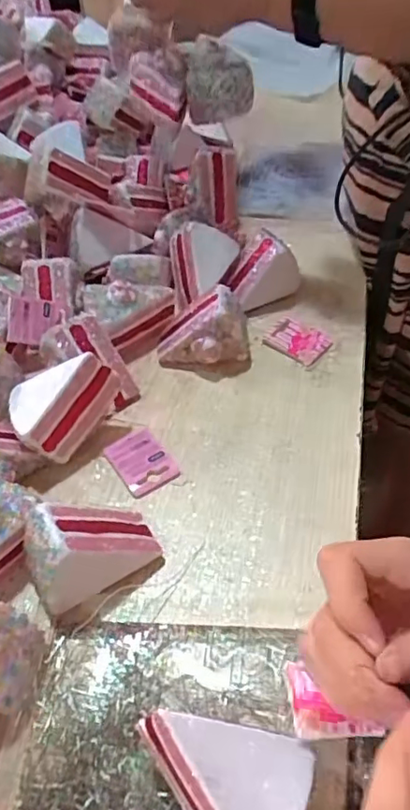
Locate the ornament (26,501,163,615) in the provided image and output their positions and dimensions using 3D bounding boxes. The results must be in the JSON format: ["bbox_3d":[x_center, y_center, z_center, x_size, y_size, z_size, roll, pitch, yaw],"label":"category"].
[{"bbox_3d":[-0.080,0.096,0.399,0.090,0.061,0.060,-28,53,-21],"label":"ornament"}]

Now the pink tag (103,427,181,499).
[{"bbox_3d":[-0.055,0.046,0.484,0.045,0.004,0.061,-26,53,-20],"label":"pink tag"}]

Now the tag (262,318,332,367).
[{"bbox_3d":[0.094,-0.065,0.577,0.058,0.004,0.043,30,64,20],"label":"tag"}]

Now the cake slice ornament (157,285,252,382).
[{"bbox_3d":[-0.002,-0.073,0.547,0.088,0.061,0.074,-6,49,-3],"label":"cake slice ornament"}]

